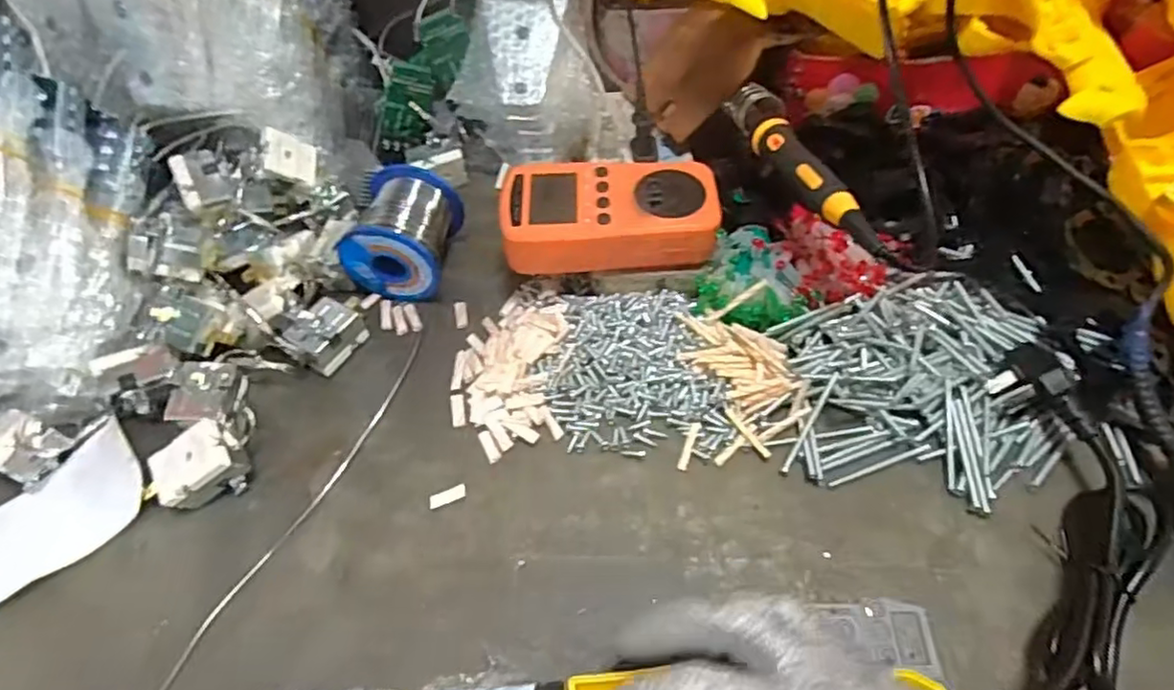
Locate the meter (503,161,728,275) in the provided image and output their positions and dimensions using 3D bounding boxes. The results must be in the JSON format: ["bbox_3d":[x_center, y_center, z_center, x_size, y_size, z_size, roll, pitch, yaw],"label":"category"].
[{"bbox_3d":[0.013,-0.076,0.390,0.129,0.035,0.072,-2,55,0],"label":"meter"}]

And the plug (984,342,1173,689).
[{"bbox_3d":[0.237,0.084,0.309,0.076,0.034,0.192,19,58,14],"label":"plug"}]

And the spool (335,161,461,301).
[{"bbox_3d":[-0.119,-0.074,0.413,0.059,0.056,0.069,8,56,7],"label":"spool"}]

